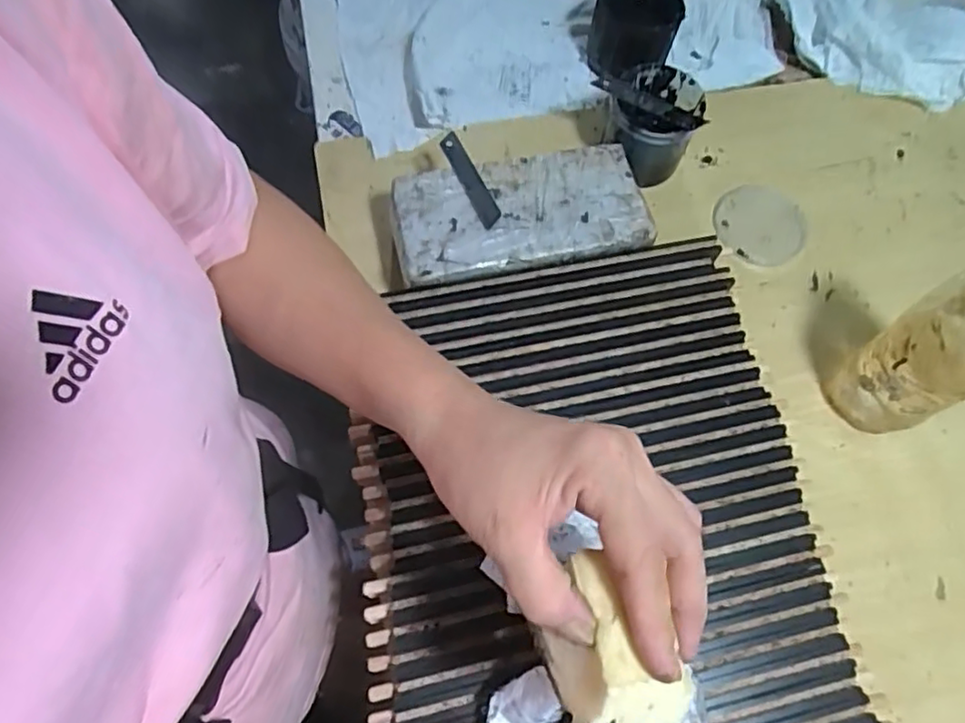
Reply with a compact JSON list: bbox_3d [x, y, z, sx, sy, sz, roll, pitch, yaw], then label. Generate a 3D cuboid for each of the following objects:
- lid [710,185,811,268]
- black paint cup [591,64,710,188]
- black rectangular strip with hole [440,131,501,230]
[{"bbox_3d":[0.256,-0.126,0.606,0.085,0.013,0.080,1,66,-2],"label":"lid"},{"bbox_3d":[0.153,-0.209,0.600,0.082,0.081,0.085,1,66,-2],"label":"black paint cup"},{"bbox_3d":[-0.010,-0.148,0.534,0.016,0.006,0.091,-25,75,-6],"label":"black rectangular strip with hole"}]

